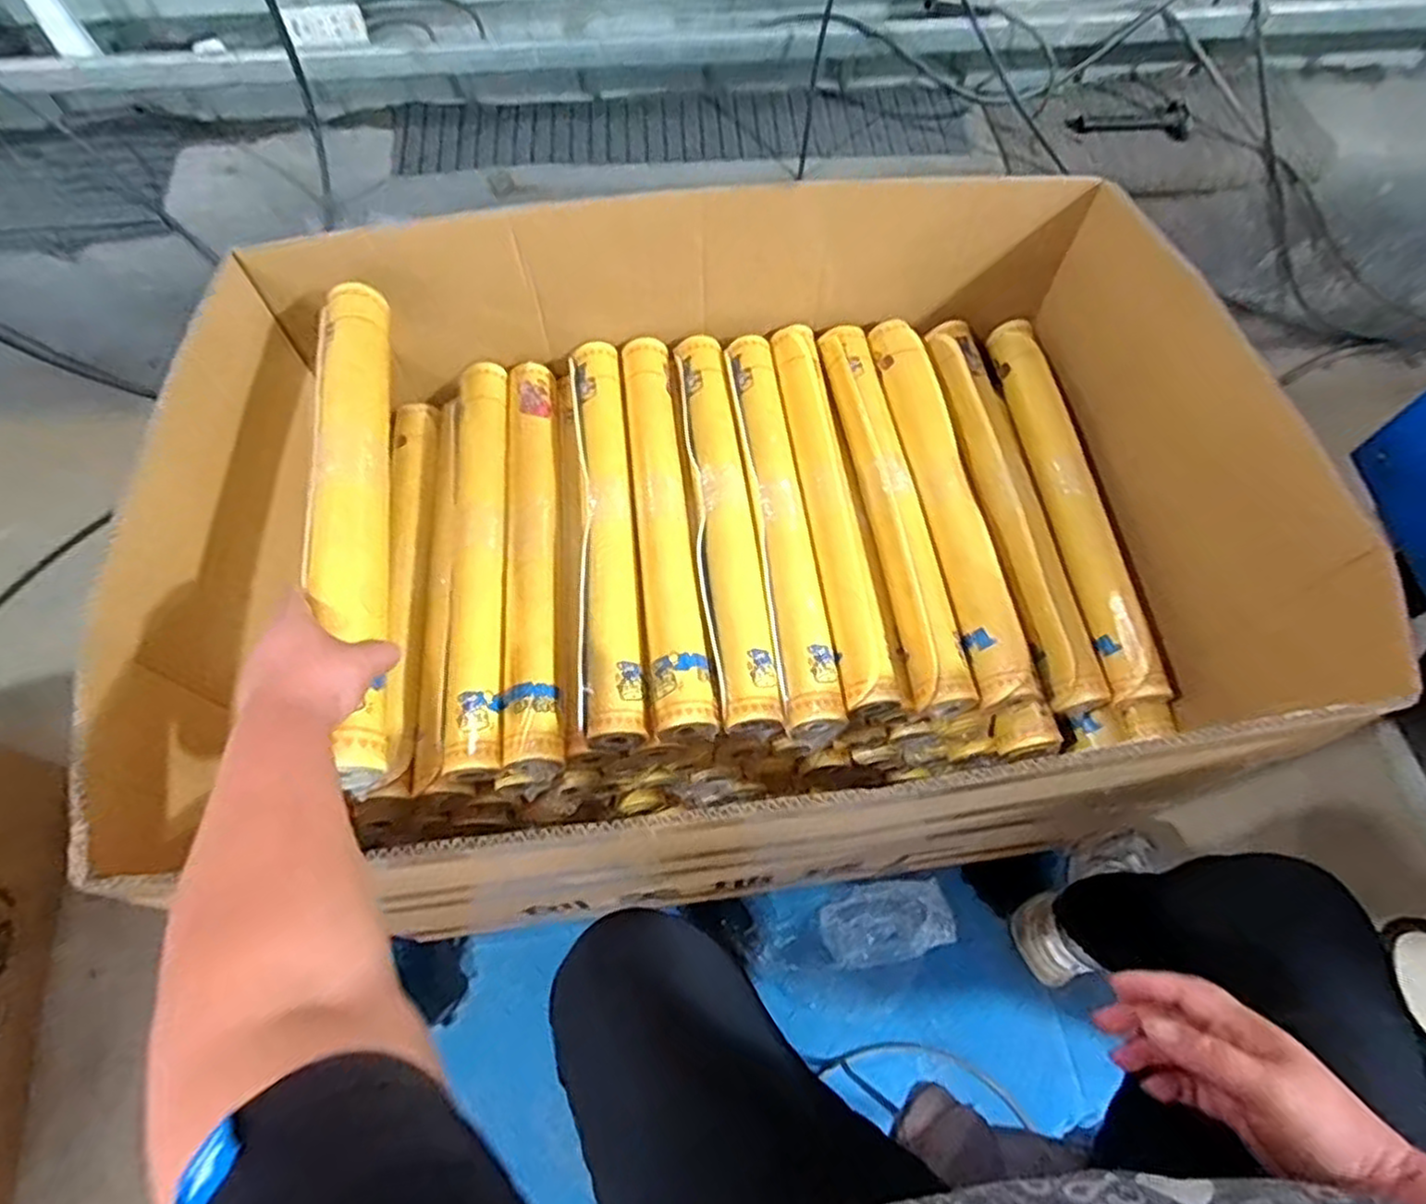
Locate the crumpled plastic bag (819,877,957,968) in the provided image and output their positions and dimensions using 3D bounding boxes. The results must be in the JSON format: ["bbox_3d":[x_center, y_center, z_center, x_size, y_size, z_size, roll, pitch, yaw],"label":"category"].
[{"bbox_3d":[0.233,0.428,0.978,0.175,0.038,0.095,-6,65,-3],"label":"crumpled plastic bag"}]

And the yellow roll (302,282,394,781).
[{"bbox_3d":[-0.299,-0.097,0.603,0.053,0.042,0.490,-12,63,-6],"label":"yellow roll"}]

